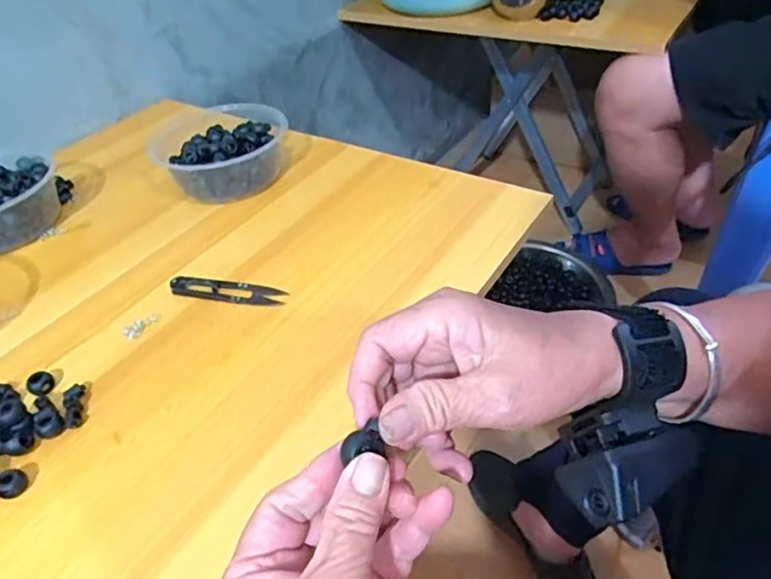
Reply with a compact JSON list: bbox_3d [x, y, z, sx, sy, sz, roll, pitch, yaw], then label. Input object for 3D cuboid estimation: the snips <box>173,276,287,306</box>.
[{"bbox_3d":[-0.133,0.000,0.473,0.100,0.010,0.023,5,42,12],"label":"snips"}]

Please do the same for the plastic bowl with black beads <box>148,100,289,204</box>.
[{"bbox_3d":[-0.171,-0.148,0.595,0.137,0.053,0.131,-4,41,3],"label":"plastic bowl with black beads"}]

